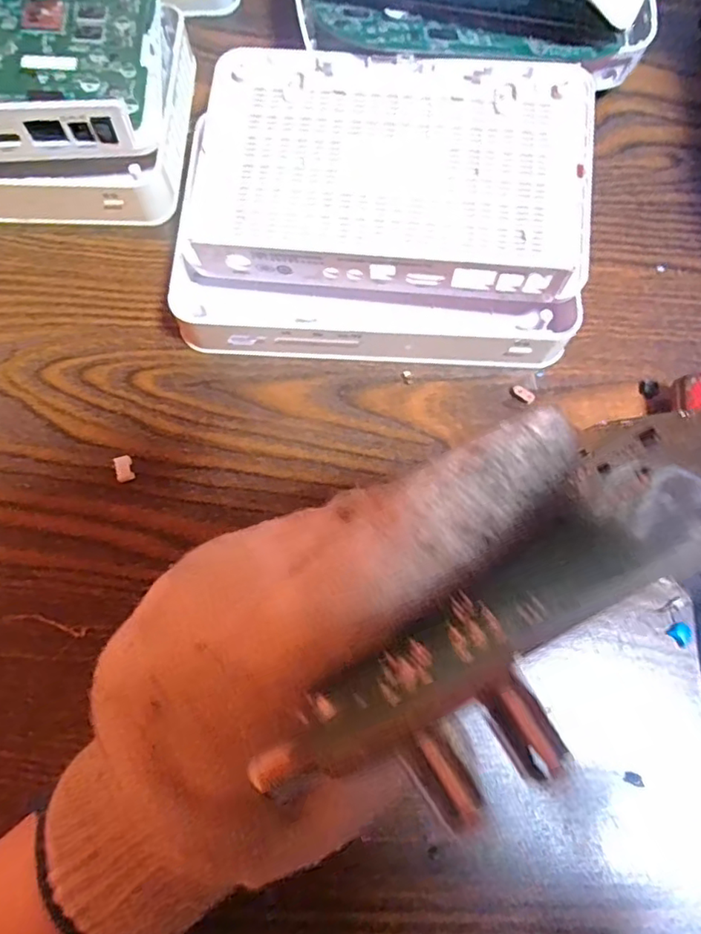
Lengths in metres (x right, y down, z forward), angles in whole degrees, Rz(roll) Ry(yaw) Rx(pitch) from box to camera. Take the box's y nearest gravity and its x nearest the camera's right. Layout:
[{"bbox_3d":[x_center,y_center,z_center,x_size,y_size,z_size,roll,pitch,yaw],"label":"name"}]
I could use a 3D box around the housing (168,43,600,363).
[{"bbox_3d":[0.016,-0.120,0.277,0.179,0.045,0.149,5,72,-1],"label":"housing"}]

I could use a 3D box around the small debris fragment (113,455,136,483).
[{"bbox_3d":[-0.098,0.001,0.255,0.007,0.004,0.011,-17,74,-8],"label":"small debris fragment"}]

